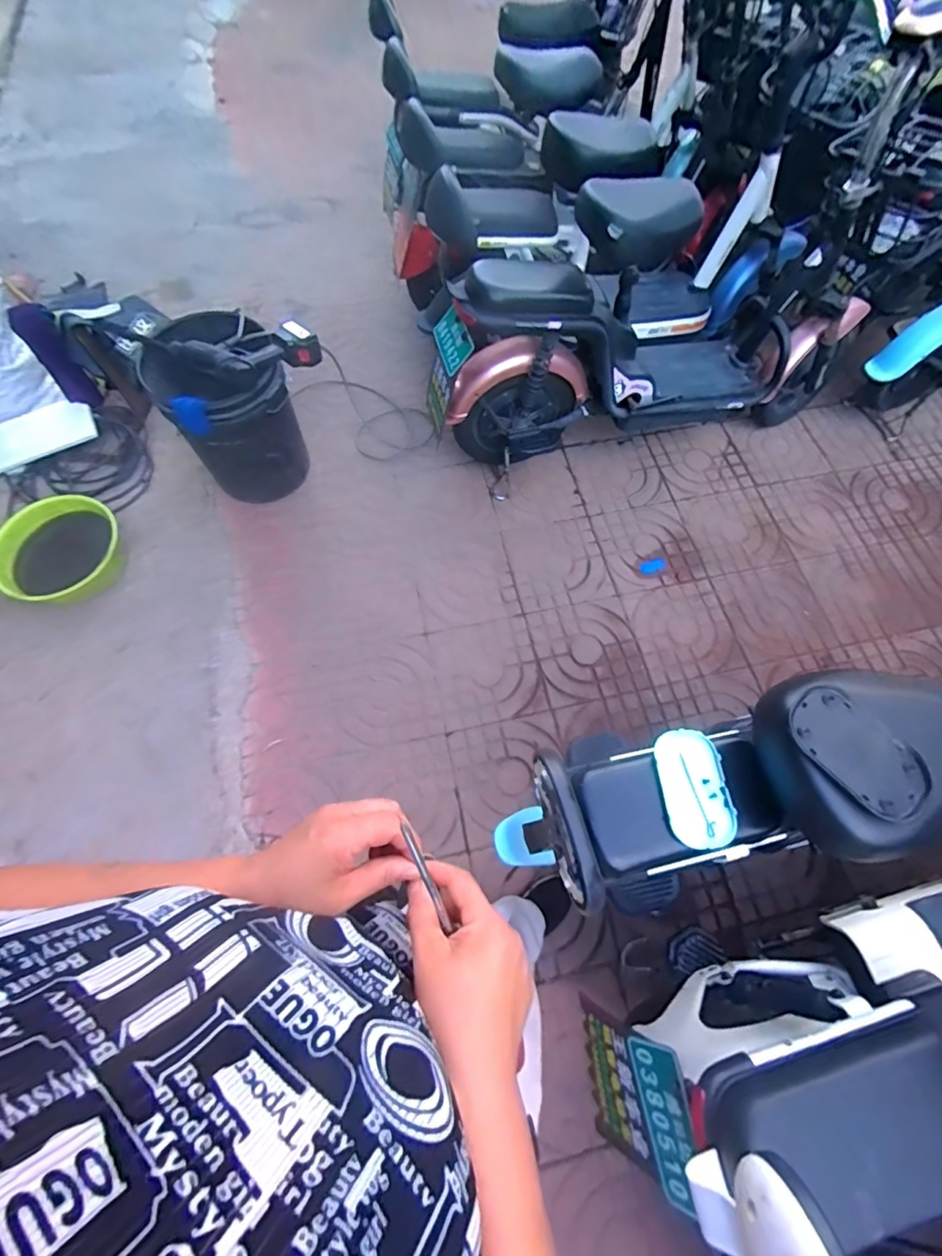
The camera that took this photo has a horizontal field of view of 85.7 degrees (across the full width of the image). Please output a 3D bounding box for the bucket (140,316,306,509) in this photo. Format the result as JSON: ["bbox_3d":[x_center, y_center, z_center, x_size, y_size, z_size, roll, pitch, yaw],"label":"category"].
[{"bbox_3d":[-0.686,-0.637,1.463,0.330,0.449,0.372,-27,69,-10],"label":"bucket"}]

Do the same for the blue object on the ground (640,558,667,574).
[{"bbox_3d":[0.568,-0.192,1.579,0.088,0.010,0.039,-20,68,-7],"label":"blue object on the ground"}]

